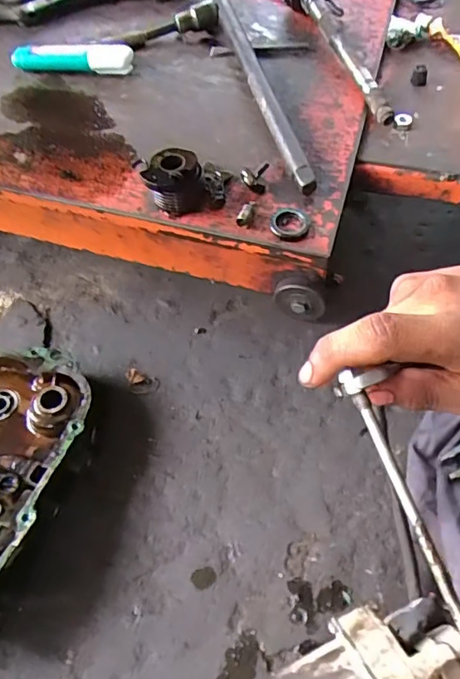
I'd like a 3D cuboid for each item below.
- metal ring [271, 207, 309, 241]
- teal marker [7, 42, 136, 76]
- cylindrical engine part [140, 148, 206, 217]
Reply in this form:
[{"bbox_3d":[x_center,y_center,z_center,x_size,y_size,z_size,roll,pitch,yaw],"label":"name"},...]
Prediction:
[{"bbox_3d":[0.041,-0.080,0.353,0.026,0.005,0.029,6,59,6],"label":"metal ring"},{"bbox_3d":[-0.137,-0.243,0.445,0.107,0.020,0.018,5,59,5],"label":"teal marker"},{"bbox_3d":[-0.039,-0.108,0.356,0.039,0.034,0.033,-21,60,-10],"label":"cylindrical engine part"}]

